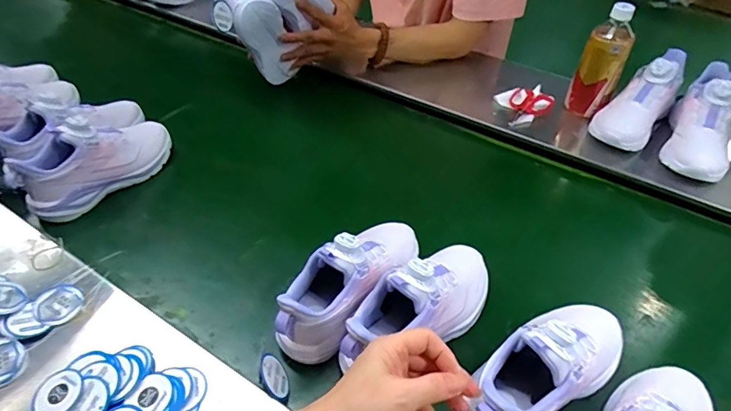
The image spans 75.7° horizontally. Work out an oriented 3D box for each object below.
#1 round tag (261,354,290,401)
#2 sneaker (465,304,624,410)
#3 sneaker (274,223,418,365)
[{"bbox_3d":[-0.096,0.180,0.496,0.010,0.048,0.037,-31,-6,15],"label":"round tag"},{"bbox_3d":[0.190,0.152,0.468,0.222,0.104,0.073,-27,48,-28],"label":"sneaker"},{"bbox_3d":[-0.014,0.077,0.547,0.075,0.108,0.220,28,48,28],"label":"sneaker"}]

